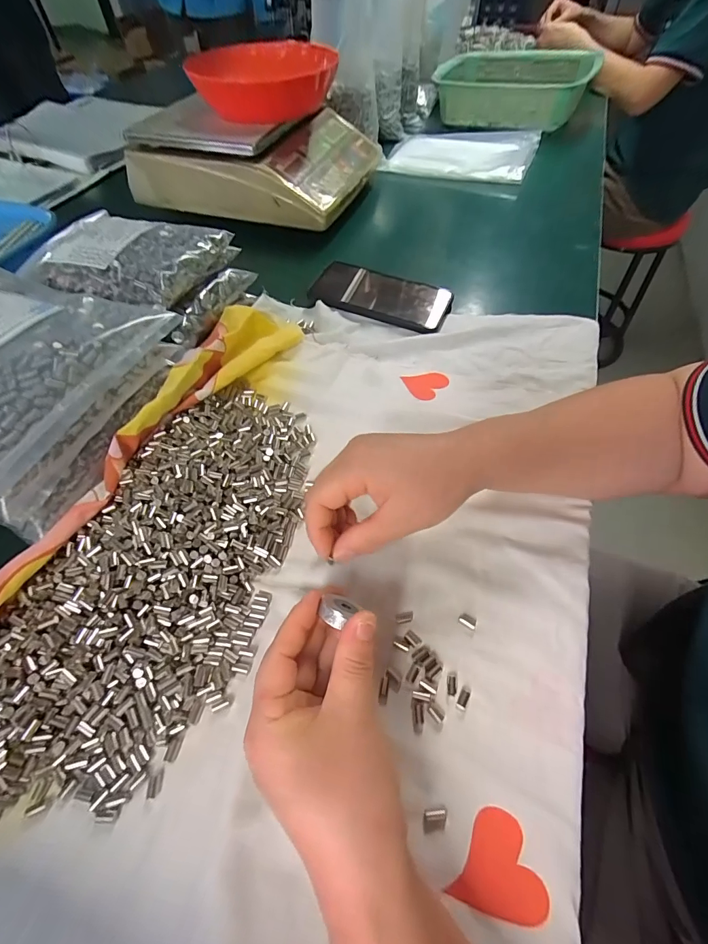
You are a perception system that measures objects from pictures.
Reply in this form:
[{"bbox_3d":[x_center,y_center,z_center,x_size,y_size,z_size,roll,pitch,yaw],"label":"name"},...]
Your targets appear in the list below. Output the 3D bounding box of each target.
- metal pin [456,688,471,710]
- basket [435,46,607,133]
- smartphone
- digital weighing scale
[{"bbox_3d":[0.067,0.139,0.245,0.006,0.004,0.013,24,59,16],"label":"metal pin"},{"bbox_3d":[0.327,-0.800,0.835,0.298,0.089,0.256,18,58,12],"label":"basket"},{"bbox_3d":[0.031,-0.213,0.479,0.160,0.015,0.079,21,59,14],"label":"smartphone"},{"bbox_3d":[-0.148,-0.510,0.641,0.327,0.108,0.271,14,57,10],"label":"digital weighing scale"}]

